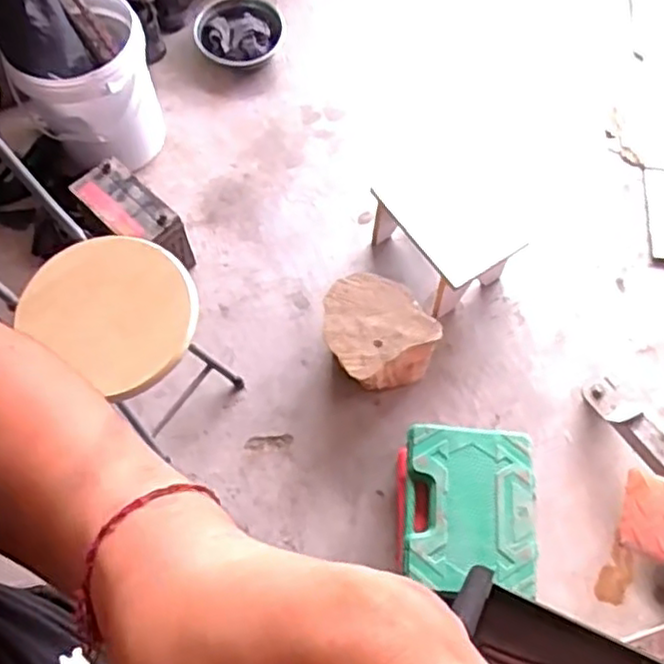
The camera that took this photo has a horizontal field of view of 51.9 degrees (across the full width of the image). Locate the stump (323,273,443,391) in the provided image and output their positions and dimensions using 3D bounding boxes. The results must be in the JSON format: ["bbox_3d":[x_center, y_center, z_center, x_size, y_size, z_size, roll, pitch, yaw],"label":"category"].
[{"bbox_3d":[0.088,0.000,1.419,0.205,0.157,0.207,0,66,0],"label":"stump"}]

